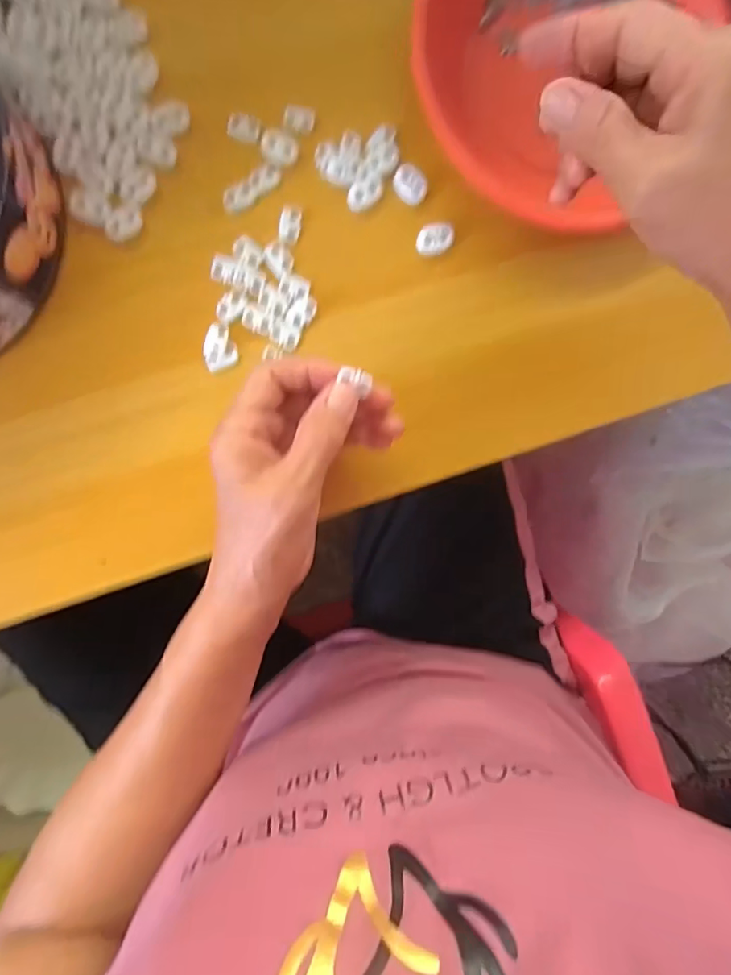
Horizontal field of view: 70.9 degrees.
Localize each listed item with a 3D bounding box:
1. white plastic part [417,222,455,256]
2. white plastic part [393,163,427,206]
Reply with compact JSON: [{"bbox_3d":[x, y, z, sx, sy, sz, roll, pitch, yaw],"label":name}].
[{"bbox_3d":[0.043,-0.155,0.319,0.024,0.004,0.018,-23,95,-5],"label":"white plastic part"},{"bbox_3d":[0.027,-0.186,0.314,0.023,0.004,0.018,42,88,-7],"label":"white plastic part"}]

